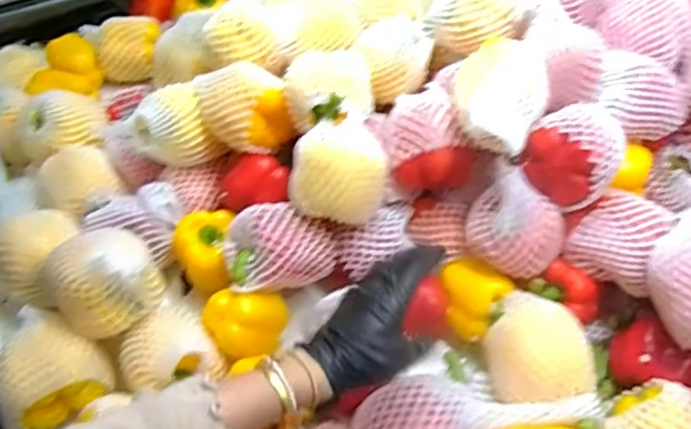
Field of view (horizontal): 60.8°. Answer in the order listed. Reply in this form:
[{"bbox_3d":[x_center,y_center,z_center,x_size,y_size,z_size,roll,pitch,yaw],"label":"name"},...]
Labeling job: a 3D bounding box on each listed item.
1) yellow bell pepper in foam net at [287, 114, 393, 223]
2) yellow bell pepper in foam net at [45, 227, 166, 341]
[{"bbox_3d":[-0.006,-0.045,0.620,0.100,0.074,0.090,3,50,2],"label":"yellow bell pepper in foam net"},{"bbox_3d":[-0.248,0.055,0.597,0.099,0.085,0.112,-30,56,-23],"label":"yellow bell pepper in foam net"}]

